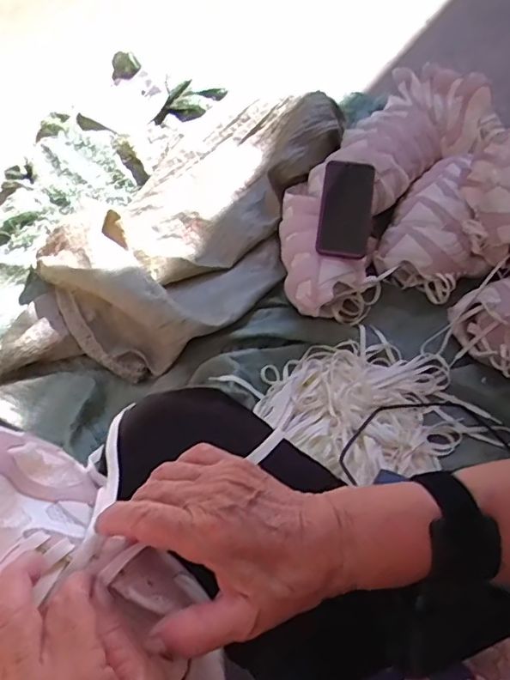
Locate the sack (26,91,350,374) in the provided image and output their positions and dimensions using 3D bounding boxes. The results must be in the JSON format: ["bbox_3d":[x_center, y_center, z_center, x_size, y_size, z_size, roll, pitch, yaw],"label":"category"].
[{"bbox_3d":[-0.091,-0.219,0.959,0.331,0.116,0.611,34,65,15],"label":"sack"}]

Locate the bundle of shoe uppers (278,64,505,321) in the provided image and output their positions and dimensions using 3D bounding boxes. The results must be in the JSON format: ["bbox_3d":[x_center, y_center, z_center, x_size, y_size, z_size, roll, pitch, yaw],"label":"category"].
[{"bbox_3d":[0.227,-0.290,0.999,0.230,0.135,0.571,36,65,16],"label":"bundle of shoe uppers"}]

